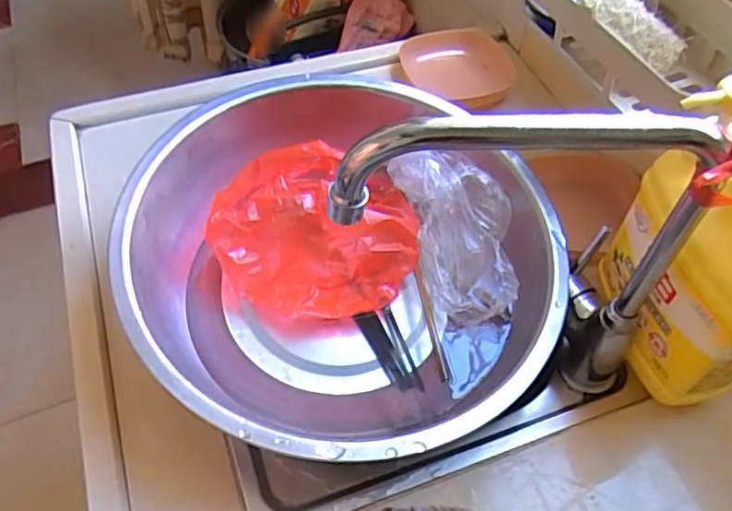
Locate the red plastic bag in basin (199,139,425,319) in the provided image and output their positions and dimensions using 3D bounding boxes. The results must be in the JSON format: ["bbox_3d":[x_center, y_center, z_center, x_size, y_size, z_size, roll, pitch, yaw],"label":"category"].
[{"bbox_3d":[-0.049,-0.018,0.572,0.184,0.095,0.146,16,55,10],"label":"red plastic bag in basin"}]

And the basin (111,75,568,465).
[{"bbox_3d":[-0.027,0.011,0.544,0.357,0.104,0.340,1,54,-1],"label":"basin"}]

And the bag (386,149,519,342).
[{"bbox_3d":[0.089,-0.018,0.574,0.096,0.103,0.155,-11,55,-10],"label":"bag"}]

